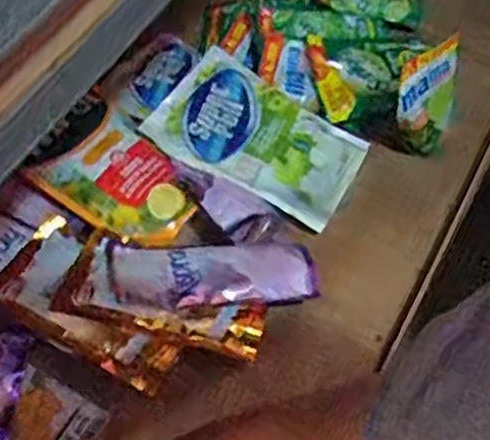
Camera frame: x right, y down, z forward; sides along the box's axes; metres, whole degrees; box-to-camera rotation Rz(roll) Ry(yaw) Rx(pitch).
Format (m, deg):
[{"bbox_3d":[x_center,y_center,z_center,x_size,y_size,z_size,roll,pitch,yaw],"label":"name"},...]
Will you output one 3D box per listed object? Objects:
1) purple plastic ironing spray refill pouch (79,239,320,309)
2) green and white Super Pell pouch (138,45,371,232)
[{"bbox_3d":[-0.044,0.049,0.678,0.220,0.020,0.082,-1,58,3],"label":"purple plastic ironing spray refill pouch"},{"bbox_3d":[0.013,-0.090,0.777,0.232,0.048,0.142,29,64,20],"label":"green and white Super Pell pouch"}]

